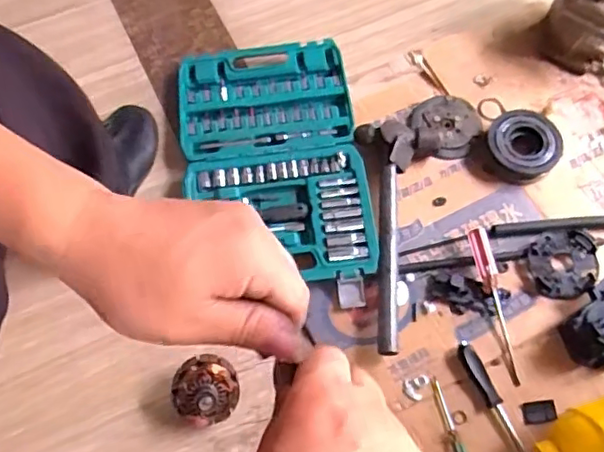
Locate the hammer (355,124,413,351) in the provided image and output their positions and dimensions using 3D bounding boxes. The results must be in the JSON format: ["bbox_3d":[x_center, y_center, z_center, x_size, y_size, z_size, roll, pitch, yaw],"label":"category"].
[{"bbox_3d":[0.106,0.004,0.788,0.082,0.049,0.336,6,63,1],"label":"hammer"}]

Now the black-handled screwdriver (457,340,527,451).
[{"bbox_3d":[0.237,0.216,0.704,0.021,0.020,0.168,-25,66,-14],"label":"black-handled screwdriver"}]

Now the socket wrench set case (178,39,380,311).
[{"bbox_3d":[-0.041,-0.089,0.845,0.249,0.032,0.420,-7,63,-5],"label":"socket wrench set case"}]

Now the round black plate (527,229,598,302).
[{"bbox_3d":[0.350,0.051,0.783,0.087,0.020,0.091,1,63,-1],"label":"round black plate"}]

